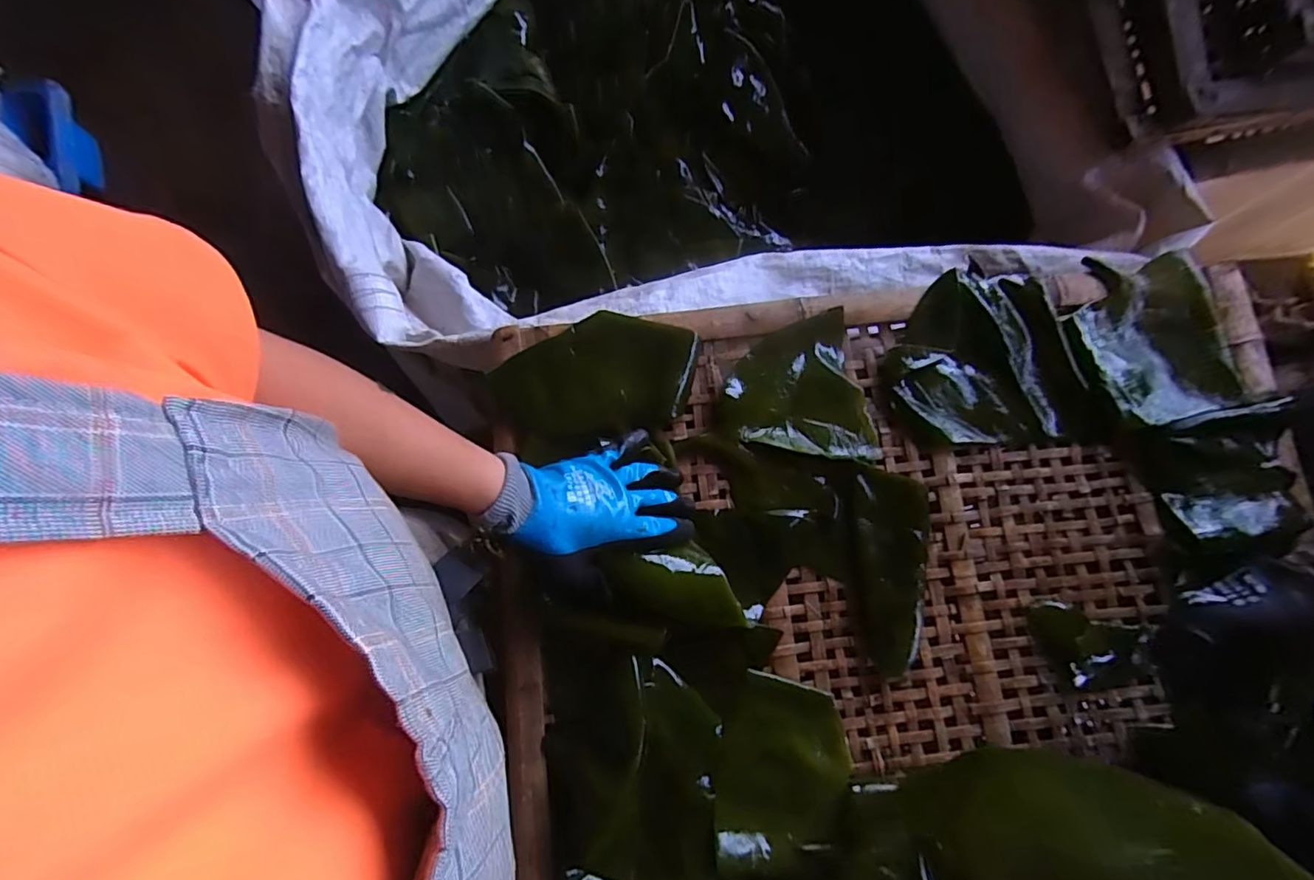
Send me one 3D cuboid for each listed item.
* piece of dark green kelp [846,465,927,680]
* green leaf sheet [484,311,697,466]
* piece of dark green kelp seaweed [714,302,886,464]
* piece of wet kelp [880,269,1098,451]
[{"bbox_3d":[0.217,0.119,0.538,0.065,0.027,0.186,-1,79,-1],"label":"piece of dark green kelp"},{"bbox_3d":[-0.057,-0.061,0.562,0.190,0.031,0.130,-25,81,-6],"label":"green leaf sheet"},{"bbox_3d":[0.145,-0.059,0.578,0.153,0.019,0.145,8,79,0],"label":"piece of dark green kelp seaweed"},{"bbox_3d":[0.330,-0.081,0.588,0.196,0.025,0.173,-3,79,-2],"label":"piece of wet kelp"}]

